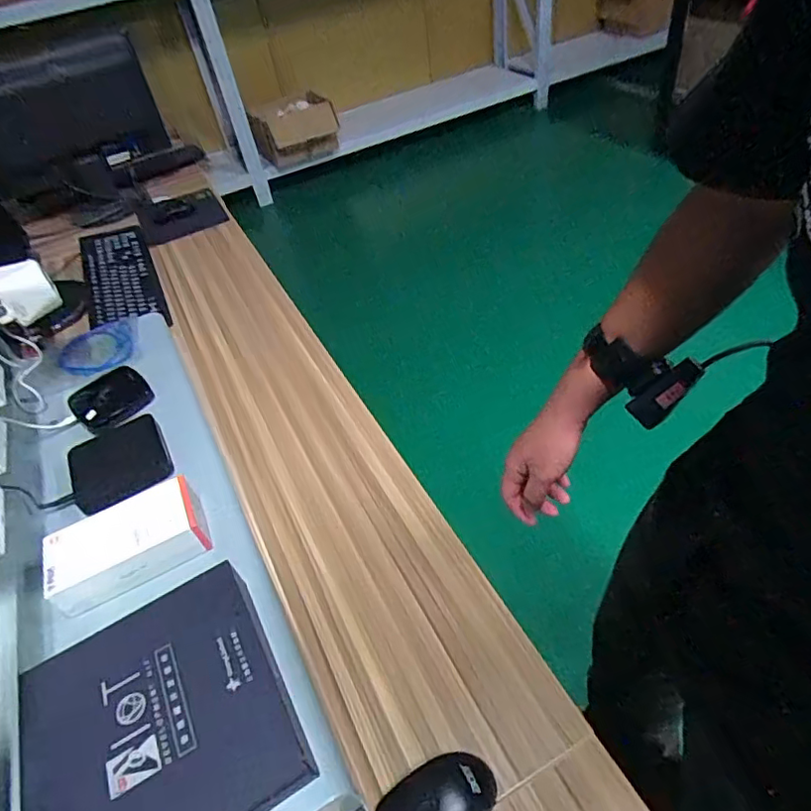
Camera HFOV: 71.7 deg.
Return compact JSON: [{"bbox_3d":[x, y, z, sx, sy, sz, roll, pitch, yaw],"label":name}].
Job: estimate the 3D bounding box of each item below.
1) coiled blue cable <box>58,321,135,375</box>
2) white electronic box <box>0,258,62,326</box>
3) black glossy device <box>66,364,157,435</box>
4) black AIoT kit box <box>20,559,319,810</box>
[{"bbox_3d":[-0.500,-0.096,0.916,0.112,0.015,0.125,-22,46,-12],"label":"coiled blue cable"},{"bbox_3d":[-0.521,-0.156,0.764,0.075,0.067,0.059,-31,49,-19],"label":"white electronic box"},{"bbox_3d":[-0.426,-0.013,0.811,0.100,0.016,0.115,-37,51,-24],"label":"black glossy device"},{"bbox_3d":[-0.207,0.262,0.470,0.208,0.046,0.203,-26,47,-15],"label":"black AIoT kit box"}]

